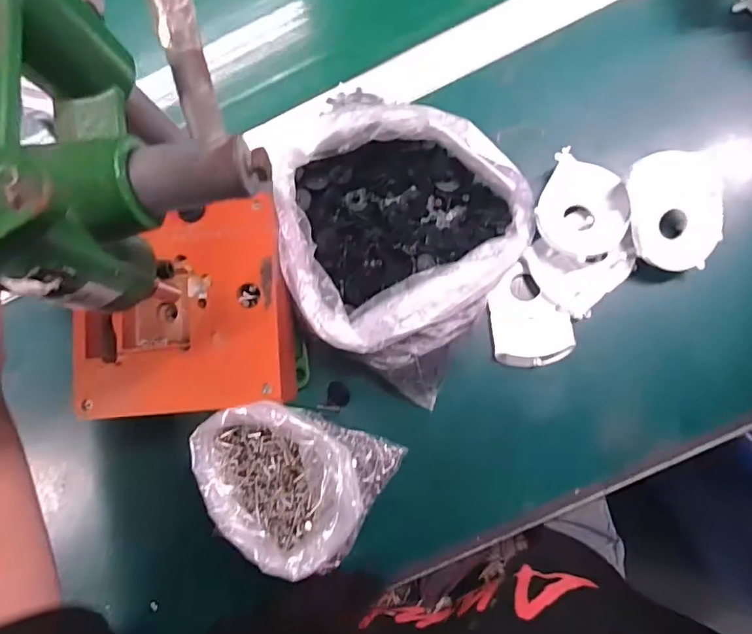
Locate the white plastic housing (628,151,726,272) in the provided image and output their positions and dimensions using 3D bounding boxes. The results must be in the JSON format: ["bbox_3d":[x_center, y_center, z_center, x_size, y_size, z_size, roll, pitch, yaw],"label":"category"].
[{"bbox_3d":[0.225,-0.078,0.386,0.071,0.031,0.085,-4,83,5],"label":"white plastic housing"}]

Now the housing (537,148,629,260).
[{"bbox_3d":[0.160,-0.083,0.398,0.067,0.021,0.070,-1,83,6],"label":"housing"}]

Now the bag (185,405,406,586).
[{"bbox_3d":[-0.062,0.114,0.365,0.129,0.100,0.096,26,87,8],"label":"bag"}]

